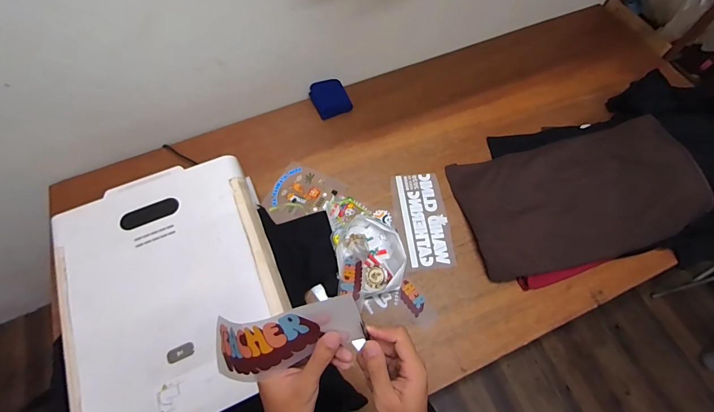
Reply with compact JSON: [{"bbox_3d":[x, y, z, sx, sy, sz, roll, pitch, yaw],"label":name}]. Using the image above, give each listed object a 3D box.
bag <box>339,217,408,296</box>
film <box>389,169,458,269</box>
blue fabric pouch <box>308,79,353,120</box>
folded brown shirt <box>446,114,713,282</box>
[{"bbox_3d":[0.034,0.123,0.840,0.161,0.043,0.196,-6,65,-3],"label":"bag"},{"bbox_3d":[0.178,0.033,0.908,0.140,0.006,0.280,-4,65,-2],"label":"film"},{"bbox_3d":[-0.087,-0.348,1.062,0.112,0.020,0.125,-21,82,-10],"label":"blue fabric pouch"},{"bbox_3d":[0.533,-0.031,0.831,0.477,0.207,0.337,-9,65,-5],"label":"folded brown shirt"}]

